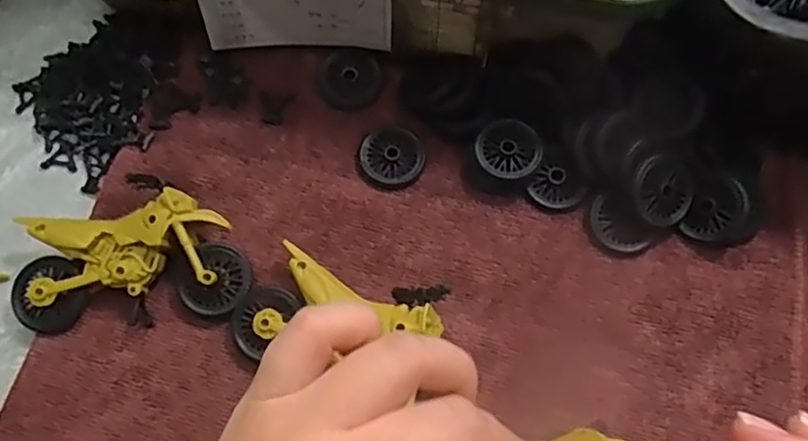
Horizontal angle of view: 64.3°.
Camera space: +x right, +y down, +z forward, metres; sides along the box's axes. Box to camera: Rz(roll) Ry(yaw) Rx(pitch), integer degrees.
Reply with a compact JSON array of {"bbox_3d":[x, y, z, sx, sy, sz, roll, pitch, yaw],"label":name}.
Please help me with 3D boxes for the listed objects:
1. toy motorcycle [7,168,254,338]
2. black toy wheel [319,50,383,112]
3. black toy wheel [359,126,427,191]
[{"bbox_3d":[-0.143,0.017,0.330,0.116,0.032,0.065,-5,69,-2],"label":"toy motorcycle"},{"bbox_3d":[-0.032,-0.083,0.381,0.035,0.011,0.035,0,69,0],"label":"black toy wheel"},{"bbox_3d":[-0.007,-0.035,0.362,0.035,0.010,0.034,0,69,0],"label":"black toy wheel"}]

